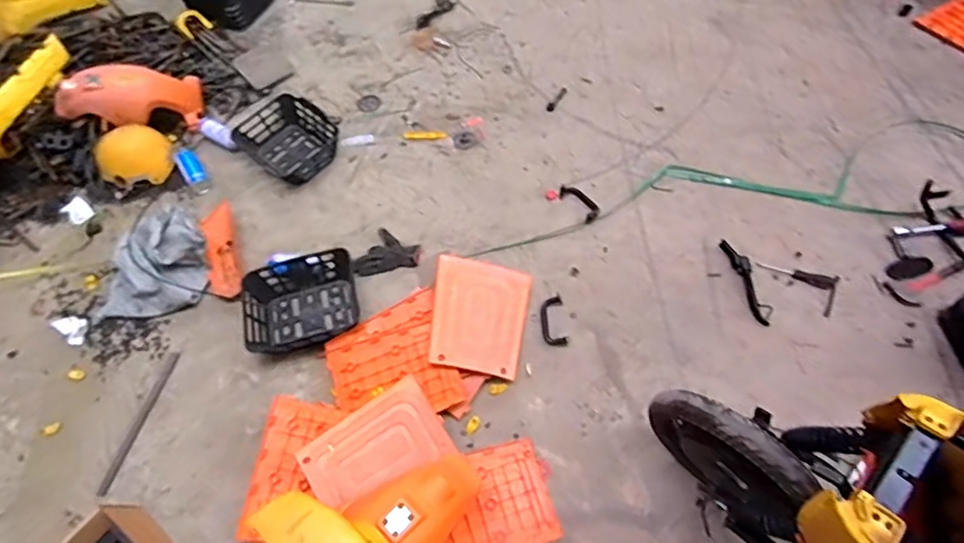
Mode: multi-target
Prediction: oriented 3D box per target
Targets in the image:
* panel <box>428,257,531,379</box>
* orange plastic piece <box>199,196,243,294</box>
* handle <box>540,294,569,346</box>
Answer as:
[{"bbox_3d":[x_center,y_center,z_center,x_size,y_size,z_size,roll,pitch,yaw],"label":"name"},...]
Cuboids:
[{"bbox_3d":[-0.003,0.114,1.522,0.253,0.031,0.330,13,59,-8],"label":"panel"},{"bbox_3d":[-0.794,-0.061,1.712,0.101,0.046,0.334,-13,73,-9],"label":"orange plastic piece"},{"bbox_3d":[0.197,0.136,1.551,0.064,0.017,0.154,-2,59,-2],"label":"handle"}]

